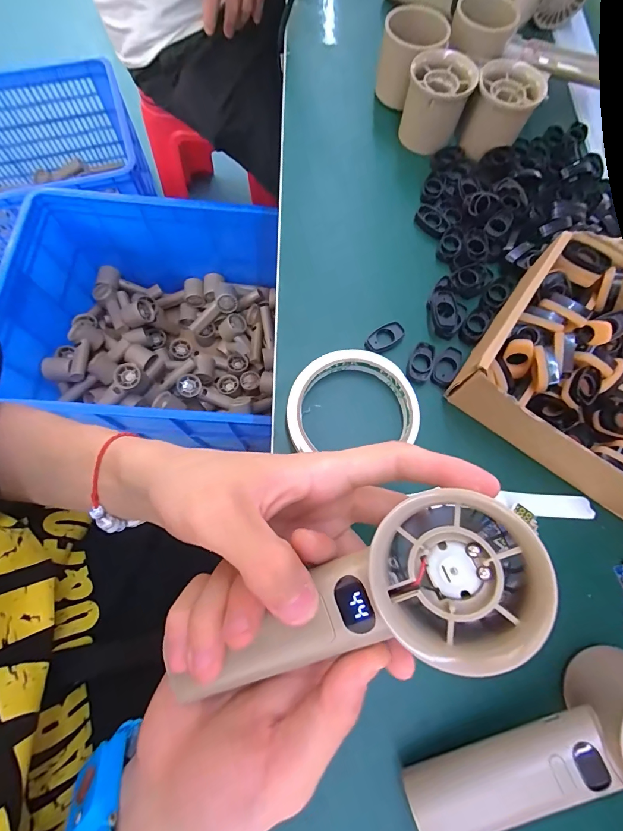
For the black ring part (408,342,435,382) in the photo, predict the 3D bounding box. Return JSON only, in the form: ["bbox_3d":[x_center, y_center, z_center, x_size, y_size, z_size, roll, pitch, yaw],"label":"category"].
[{"bbox_3d":[0.085,-0.042,0.280,0.017,0.006,0.033,19,74,2],"label":"black ring part"}]

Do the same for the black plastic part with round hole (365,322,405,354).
[{"bbox_3d":[0.058,-0.061,0.285,0.033,0.004,0.018,-26,77,-10],"label":"black plastic part with round hole"}]

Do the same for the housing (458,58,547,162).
[{"bbox_3d":[0.169,-0.271,0.329,0.053,0.053,0.050,1,74,-3],"label":"housing"}]

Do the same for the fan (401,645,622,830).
[{"bbox_3d":[0.128,0.181,0.187,0.154,0.059,0.057,-21,76,-9],"label":"fan"}]

